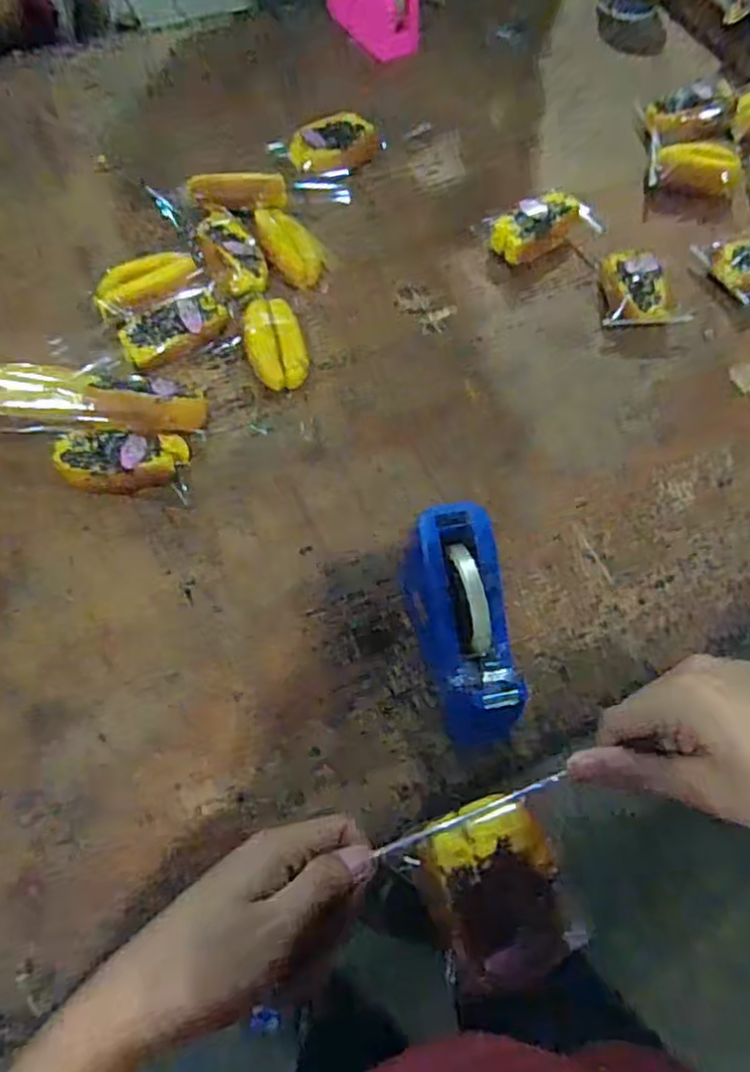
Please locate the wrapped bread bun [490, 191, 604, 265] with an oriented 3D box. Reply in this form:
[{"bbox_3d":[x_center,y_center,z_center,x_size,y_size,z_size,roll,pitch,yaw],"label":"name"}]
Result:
[{"bbox_3d":[0.217,-0.406,0.879,0.142,0.045,0.082,-24,69,-14],"label":"wrapped bread bun"}]

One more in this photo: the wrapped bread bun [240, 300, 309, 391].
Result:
[{"bbox_3d":[-0.114,-0.221,0.778,0.069,0.040,0.111,-14,67,-10],"label":"wrapped bread bun"}]

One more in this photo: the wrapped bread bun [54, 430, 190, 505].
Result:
[{"bbox_3d":[-0.261,-0.076,0.701,0.131,0.039,0.065,2,65,-2],"label":"wrapped bread bun"}]

